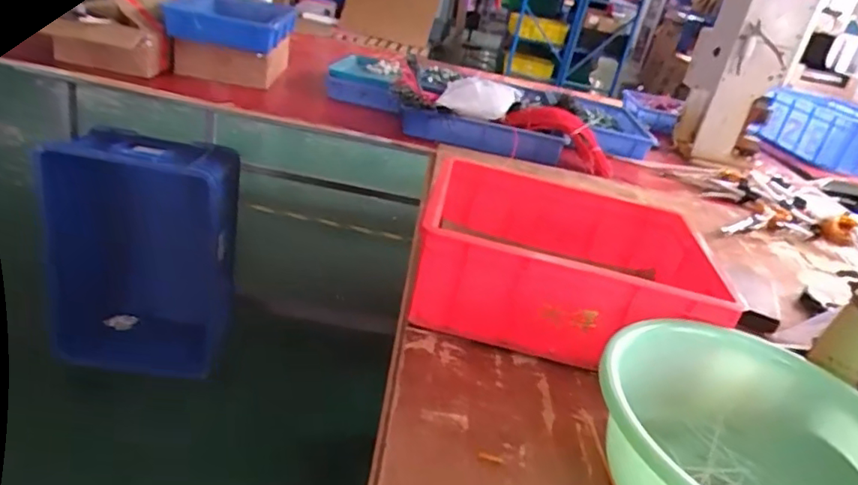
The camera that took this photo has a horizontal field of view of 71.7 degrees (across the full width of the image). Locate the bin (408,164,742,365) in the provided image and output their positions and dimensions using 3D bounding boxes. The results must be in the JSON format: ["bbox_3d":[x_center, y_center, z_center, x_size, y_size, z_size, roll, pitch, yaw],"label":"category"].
[{"bbox_3d":[0.204,0.026,0.833,0.417,0.155,0.276,16,27,4],"label":"bin"}]

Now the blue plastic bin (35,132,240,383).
[{"bbox_3d":[-0.731,0.036,1.484,0.451,0.611,0.222,9,26,-8],"label":"blue plastic bin"}]

